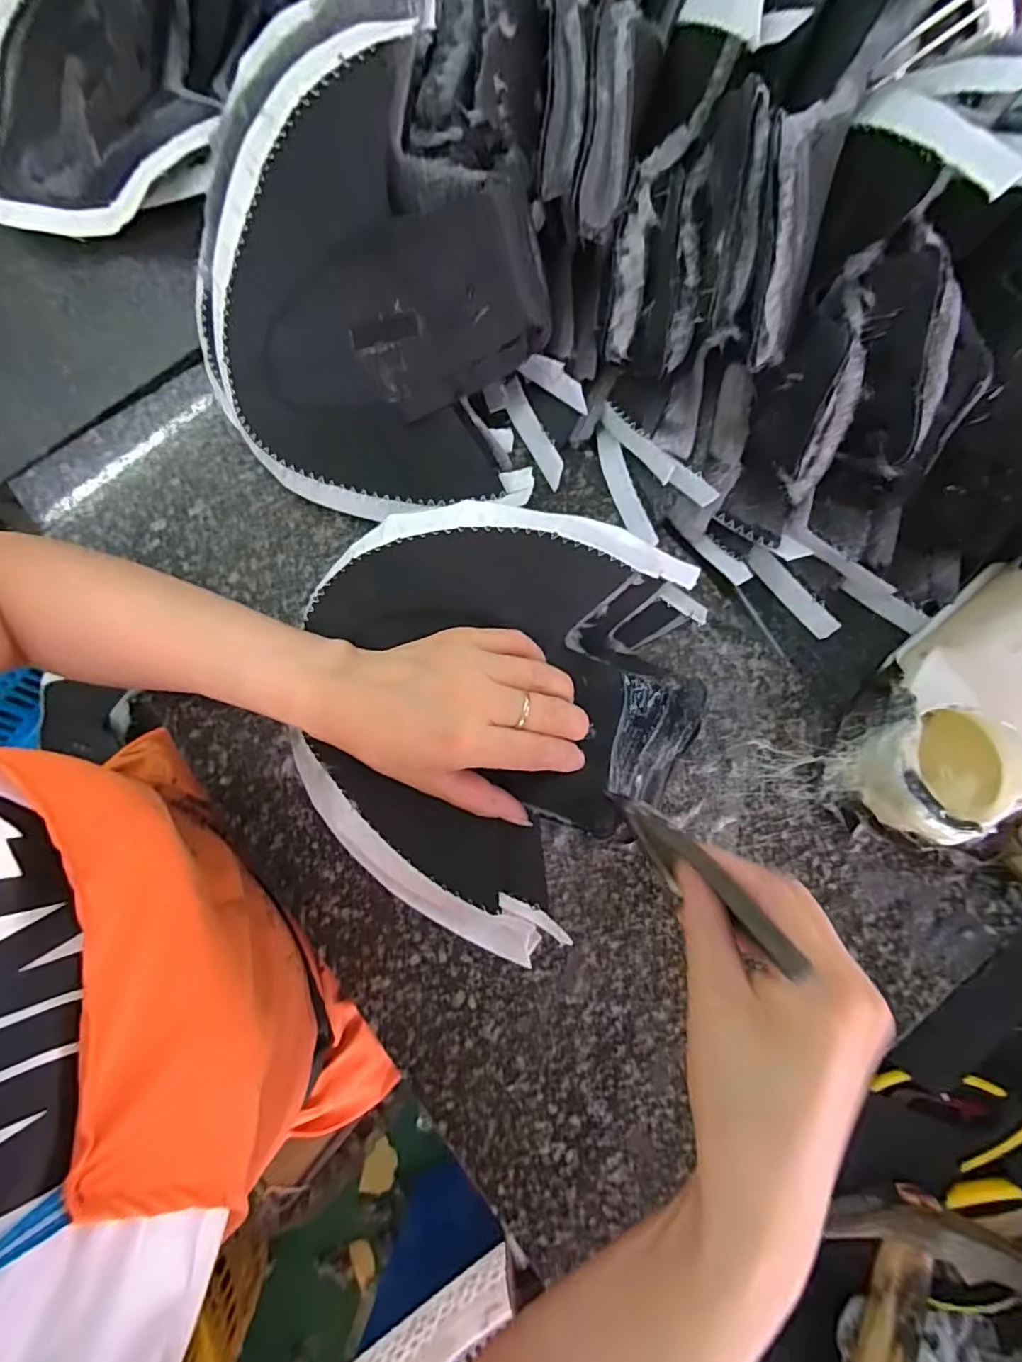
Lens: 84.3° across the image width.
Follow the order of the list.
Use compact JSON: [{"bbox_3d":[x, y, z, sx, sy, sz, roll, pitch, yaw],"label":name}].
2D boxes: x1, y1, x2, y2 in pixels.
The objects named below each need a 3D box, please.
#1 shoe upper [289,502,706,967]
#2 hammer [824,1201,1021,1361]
[{"bbox_3d":[-0.009,0.027,0.325,0.228,0.069,0.240,6,80,2],"label":"shoe upper"},{"bbox_3d":[0.208,0.370,0.284,0.102,0.029,0.182,13,80,3],"label":"hammer"}]

